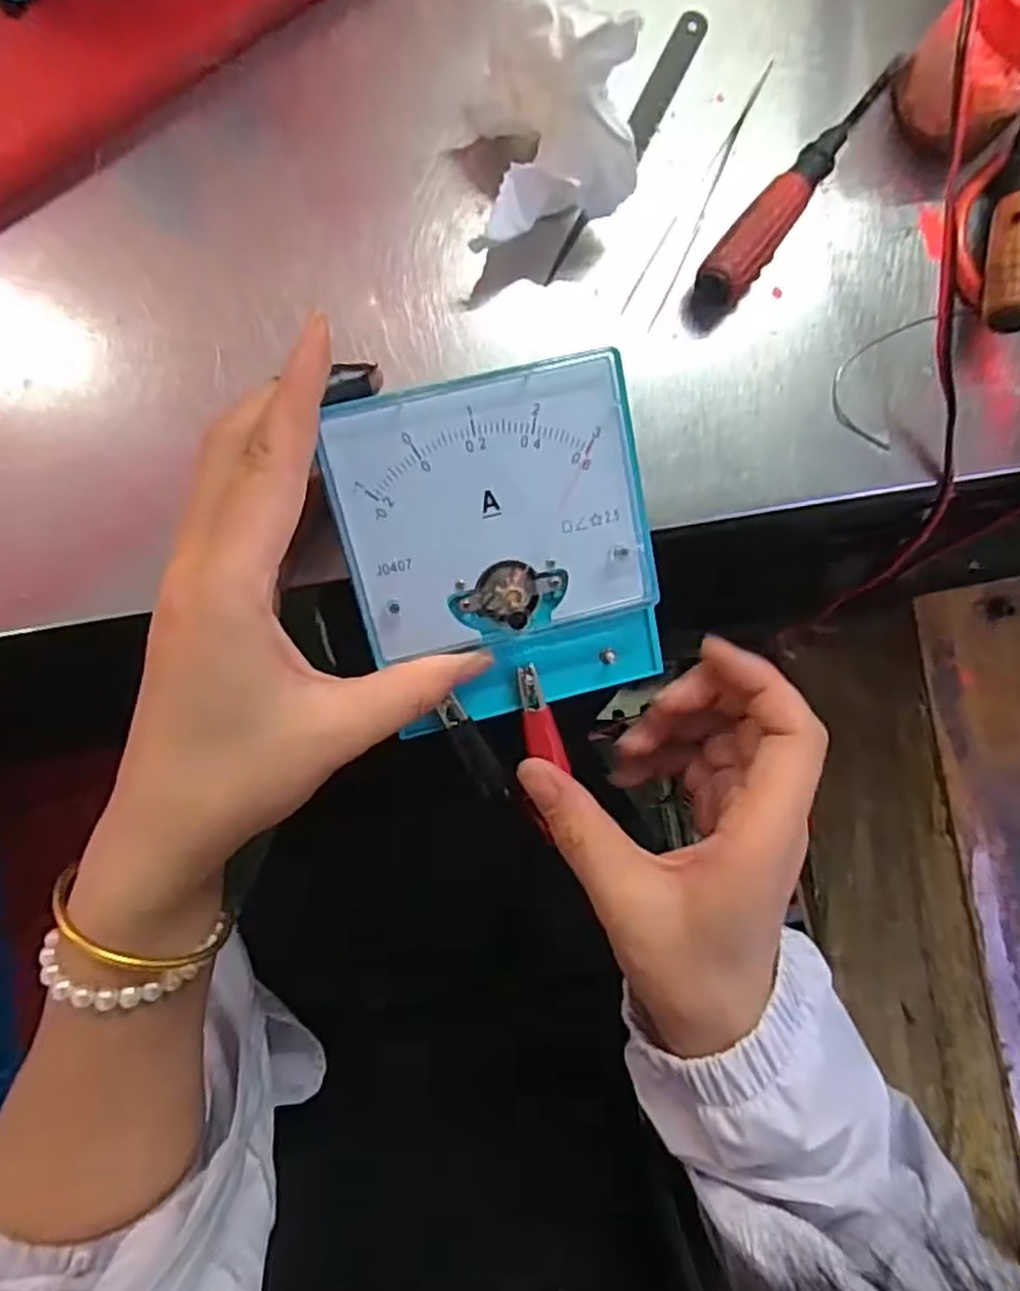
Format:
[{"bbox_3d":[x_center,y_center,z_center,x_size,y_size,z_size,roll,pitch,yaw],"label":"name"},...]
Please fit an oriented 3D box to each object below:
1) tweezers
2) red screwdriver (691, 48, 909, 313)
[{"bbox_3d":[0.076,-0.176,0.286,0.013,0.007,0.110,28,85,-5],"label":"tweezers"},{"bbox_3d":[0.115,-0.182,0.285,0.019,0.019,0.130,38,84,-4],"label":"red screwdriver"}]

